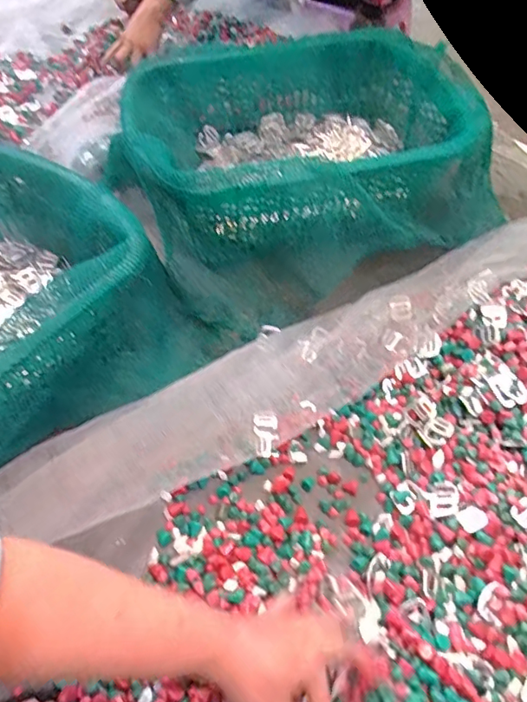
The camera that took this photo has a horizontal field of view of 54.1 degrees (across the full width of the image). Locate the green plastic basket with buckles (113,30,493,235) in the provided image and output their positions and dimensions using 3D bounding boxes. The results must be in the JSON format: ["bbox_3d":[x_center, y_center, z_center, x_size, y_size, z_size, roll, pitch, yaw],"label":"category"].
[{"bbox_3d":[0.049,-0.326,0.775,0.473,0.139,0.346,-12,55,-7],"label":"green plastic basket with buckles"}]

